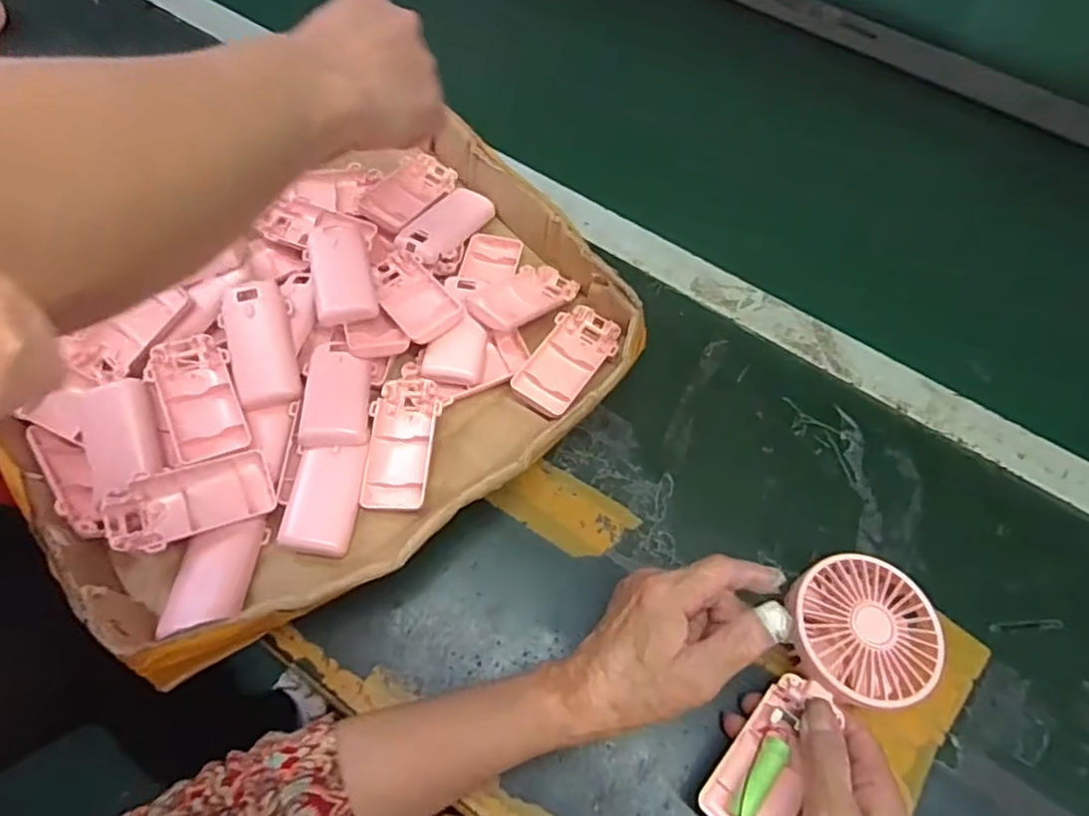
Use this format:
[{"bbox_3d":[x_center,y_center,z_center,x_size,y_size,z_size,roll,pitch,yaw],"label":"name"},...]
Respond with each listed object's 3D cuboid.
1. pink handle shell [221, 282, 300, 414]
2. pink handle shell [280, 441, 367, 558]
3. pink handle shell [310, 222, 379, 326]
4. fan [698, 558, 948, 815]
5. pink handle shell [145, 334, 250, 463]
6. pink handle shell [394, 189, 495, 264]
[{"bbox_3d":[-0.206,-0.046,0.458,0.043,0.015,0.093,-13,82,-8],"label":"pink handle shell"},{"bbox_3d":[-0.144,0.060,0.419,0.042,0.016,0.070,4,62,2],"label":"pink handle shell"},{"bbox_3d":[-0.155,-0.102,0.487,0.042,0.024,0.089,-15,65,-9],"label":"pink handle shell"},{"bbox_3d":[0.161,0.169,0.374,0.082,0.029,0.183,38,75,17],"label":"fan"},{"bbox_3d":[-0.238,-0.010,0.434,0.047,0.011,0.096,-20,66,-11],"label":"pink handle shell"},{"bbox_3d":[-0.082,-0.153,0.529,0.042,0.018,0.090,32,66,15],"label":"pink handle shell"}]

